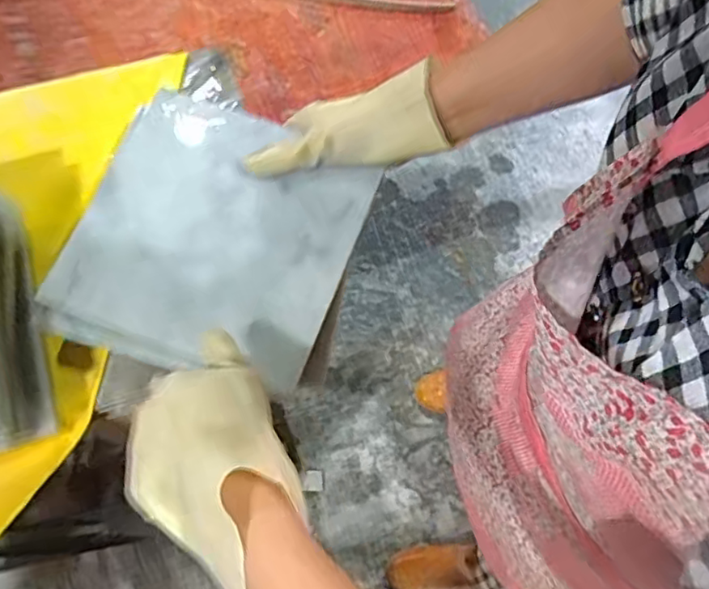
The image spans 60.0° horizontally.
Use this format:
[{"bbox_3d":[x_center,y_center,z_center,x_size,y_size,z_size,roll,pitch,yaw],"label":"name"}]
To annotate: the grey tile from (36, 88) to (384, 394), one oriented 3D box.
[{"bbox_3d":[-0.100,-0.048,0.461,0.193,0.014,0.191,21,72,2],"label":"grey tile"}]

